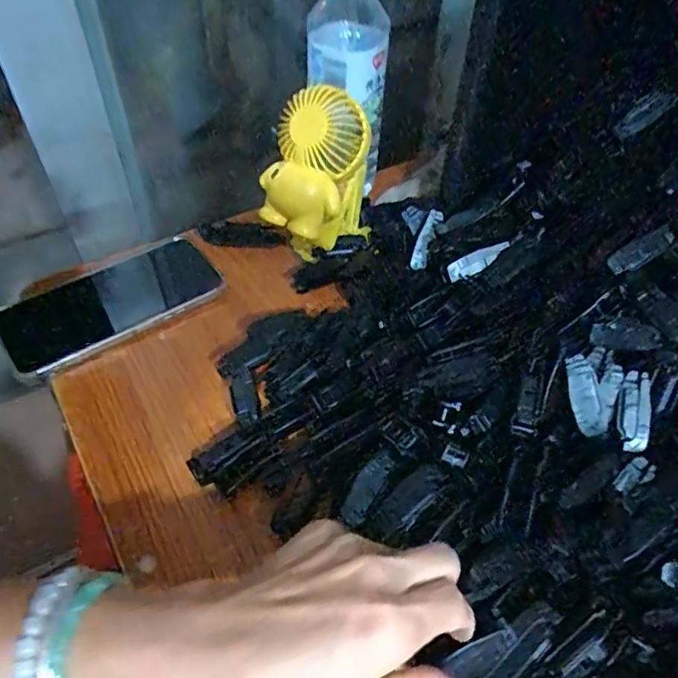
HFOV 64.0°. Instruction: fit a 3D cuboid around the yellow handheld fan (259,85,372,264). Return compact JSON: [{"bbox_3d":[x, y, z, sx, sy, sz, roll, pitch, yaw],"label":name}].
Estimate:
[{"bbox_3d":[-0.019,-0.122,0.437,0.076,0.146,0.092,13,49,9],"label":"yellow handheld fan"}]

